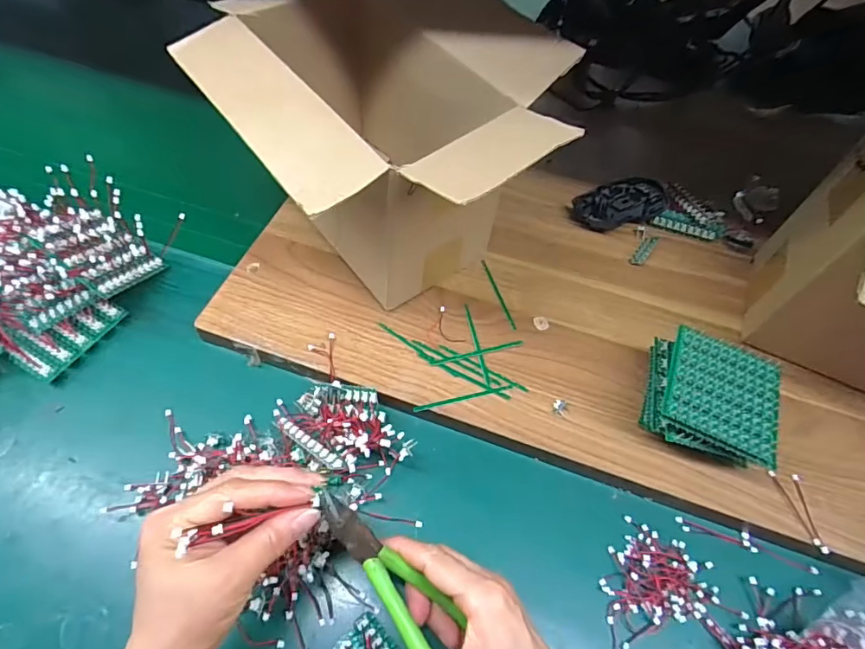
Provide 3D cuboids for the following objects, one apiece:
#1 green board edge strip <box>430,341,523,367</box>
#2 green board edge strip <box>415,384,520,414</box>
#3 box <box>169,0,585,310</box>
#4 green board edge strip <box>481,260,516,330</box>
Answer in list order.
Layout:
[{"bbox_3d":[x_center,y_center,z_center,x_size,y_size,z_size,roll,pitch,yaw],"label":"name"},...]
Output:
[{"bbox_3d":[0.041,0.026,0.446,0.086,0.004,0.005,-12,59,-11],"label":"green board edge strip"},{"bbox_3d":[0.029,0.063,0.424,0.090,0.006,0.005,-11,59,-11],"label":"green board edge strip"},{"bbox_3d":[-0.042,-0.155,0.448,0.238,0.185,0.308,-33,65,-22],"label":"box"},{"bbox_3d":[0.065,-0.031,0.483,0.005,0.004,0.086,-12,59,-12],"label":"green board edge strip"}]

